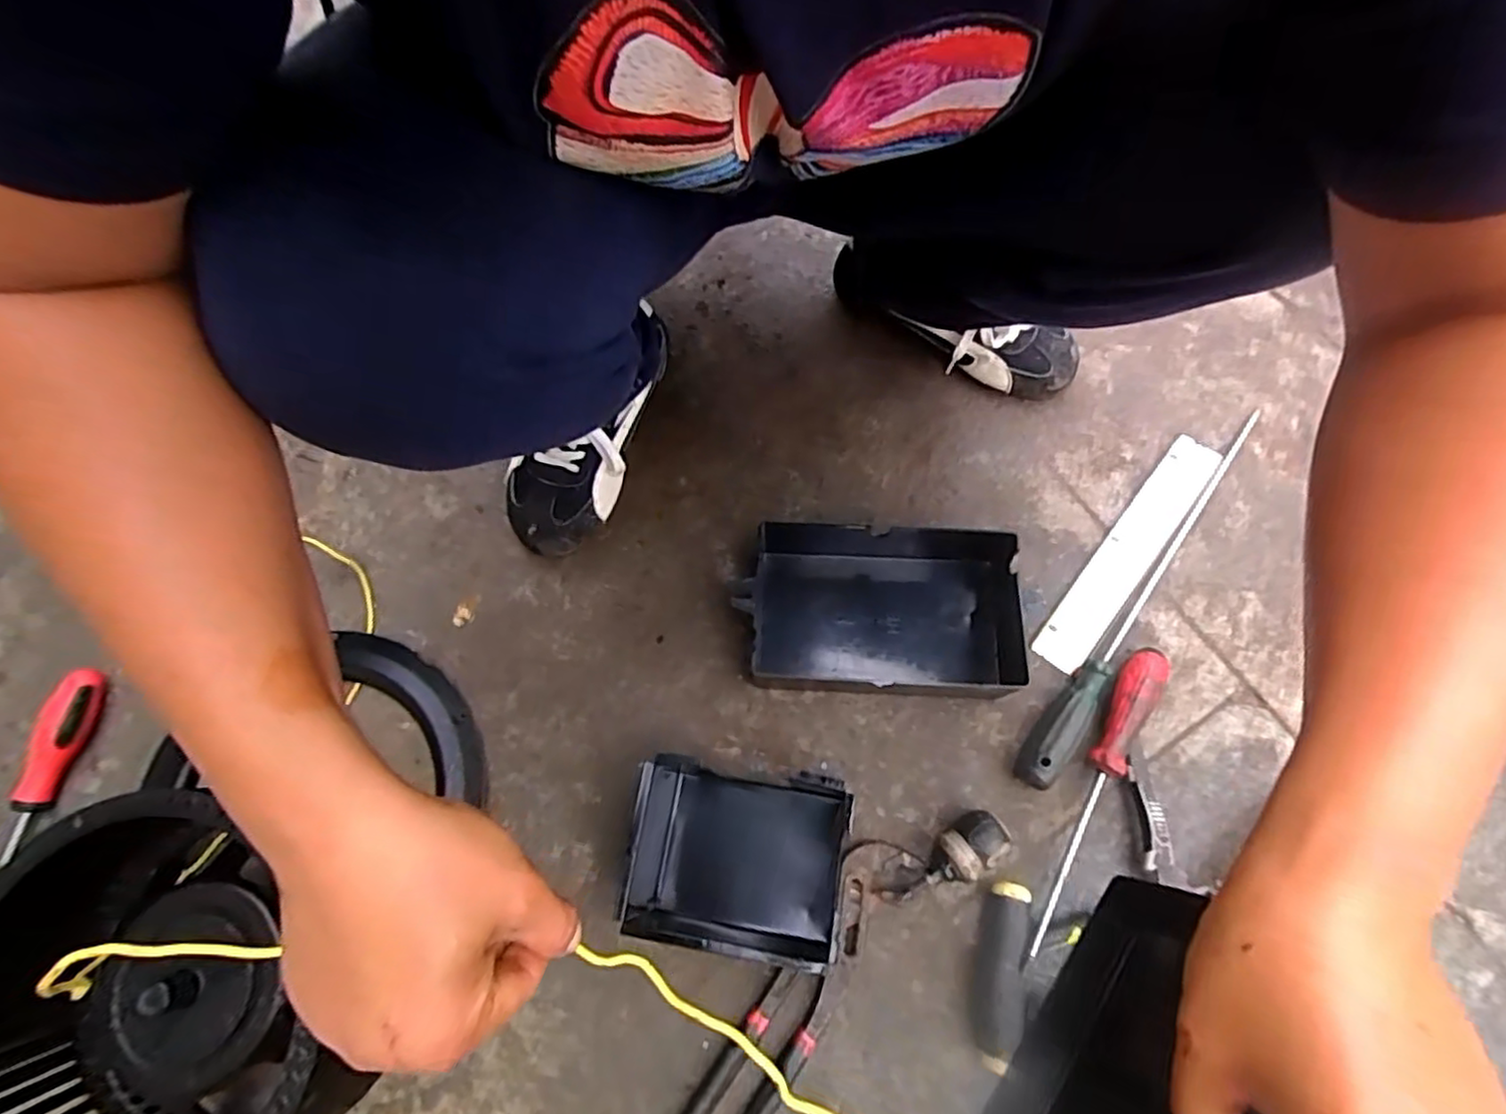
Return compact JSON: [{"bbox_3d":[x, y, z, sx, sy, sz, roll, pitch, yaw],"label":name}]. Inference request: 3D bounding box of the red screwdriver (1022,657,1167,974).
[{"bbox_3d":[0.256,0.181,0.512,0.029,0.029,0.250,26,75,11],"label":"red screwdriver"}]

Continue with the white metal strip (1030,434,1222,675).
[{"bbox_3d":[0.323,-0.008,0.587,0.041,0.009,0.250,38,77,14],"label":"white metal strip"}]

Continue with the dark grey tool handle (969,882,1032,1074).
[{"bbox_3d":[0.175,0.292,0.484,0.031,0.022,0.114,13,73,7],"label":"dark grey tool handle"}]

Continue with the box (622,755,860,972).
[{"bbox_3d":[-0.013,0.211,0.485,0.158,0.083,0.119,6,72,5],"label":"box"}]

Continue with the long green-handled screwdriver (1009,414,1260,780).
[{"bbox_3d":[0.330,0.020,0.564,0.027,0.028,0.393,36,77,13],"label":"long green-handled screwdriver"}]

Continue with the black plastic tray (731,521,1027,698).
[{"bbox_3d":[0.106,0.034,0.551,0.214,0.068,0.142,2,72,3],"label":"black plastic tray"}]

